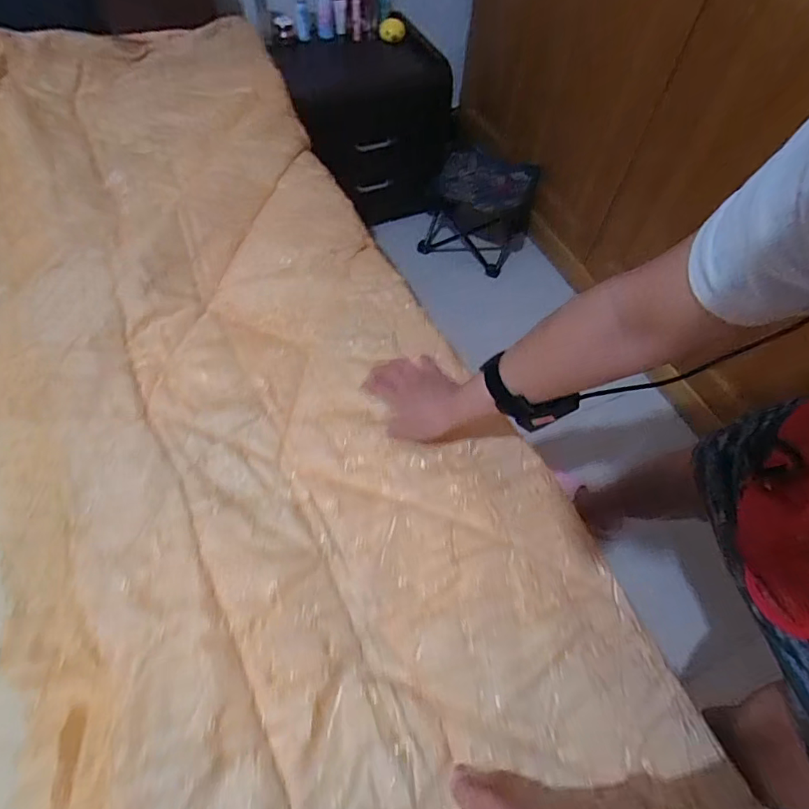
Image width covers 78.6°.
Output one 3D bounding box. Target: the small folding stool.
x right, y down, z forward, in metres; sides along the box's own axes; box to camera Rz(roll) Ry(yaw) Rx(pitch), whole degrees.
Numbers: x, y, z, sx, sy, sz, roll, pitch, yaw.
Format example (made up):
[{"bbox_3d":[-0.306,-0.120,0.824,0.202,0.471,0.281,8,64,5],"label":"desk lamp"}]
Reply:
[{"bbox_3d":[0.242,-0.623,1.595,0.323,0.247,0.304,15,59,4],"label":"small folding stool"}]

